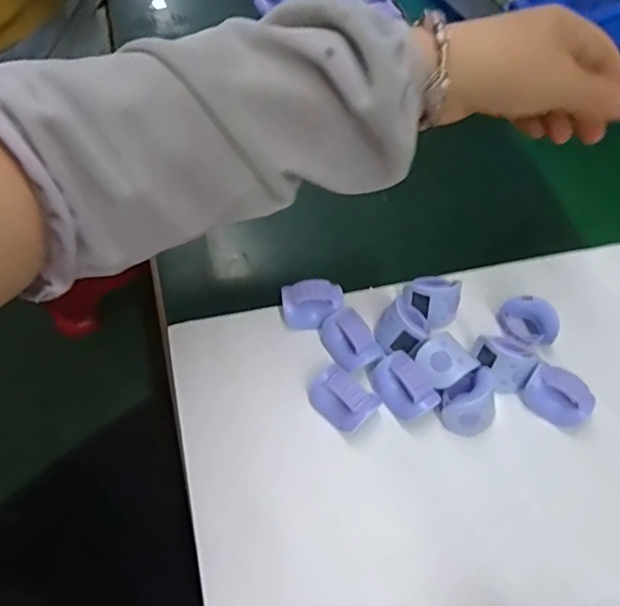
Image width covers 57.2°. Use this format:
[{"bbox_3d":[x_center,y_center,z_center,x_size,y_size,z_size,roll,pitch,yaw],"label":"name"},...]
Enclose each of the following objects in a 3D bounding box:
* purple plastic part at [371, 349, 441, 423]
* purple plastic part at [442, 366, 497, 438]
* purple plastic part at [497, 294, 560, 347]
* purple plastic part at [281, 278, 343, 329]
[{"bbox_3d":[0.059,0.052,0.355,0.028,0.019,0.042,-33,65,-23],"label":"purple plastic part"},{"bbox_3d":[0.099,0.062,0.351,0.038,0.026,0.030,-27,63,-20],"label":"purple plastic part"},{"bbox_3d":[0.150,0.014,0.390,0.039,0.034,0.020,38,62,19],"label":"purple plastic part"},{"bbox_3d":[0.002,0.001,0.385,0.041,0.022,0.026,-3,57,-6],"label":"purple plastic part"}]

